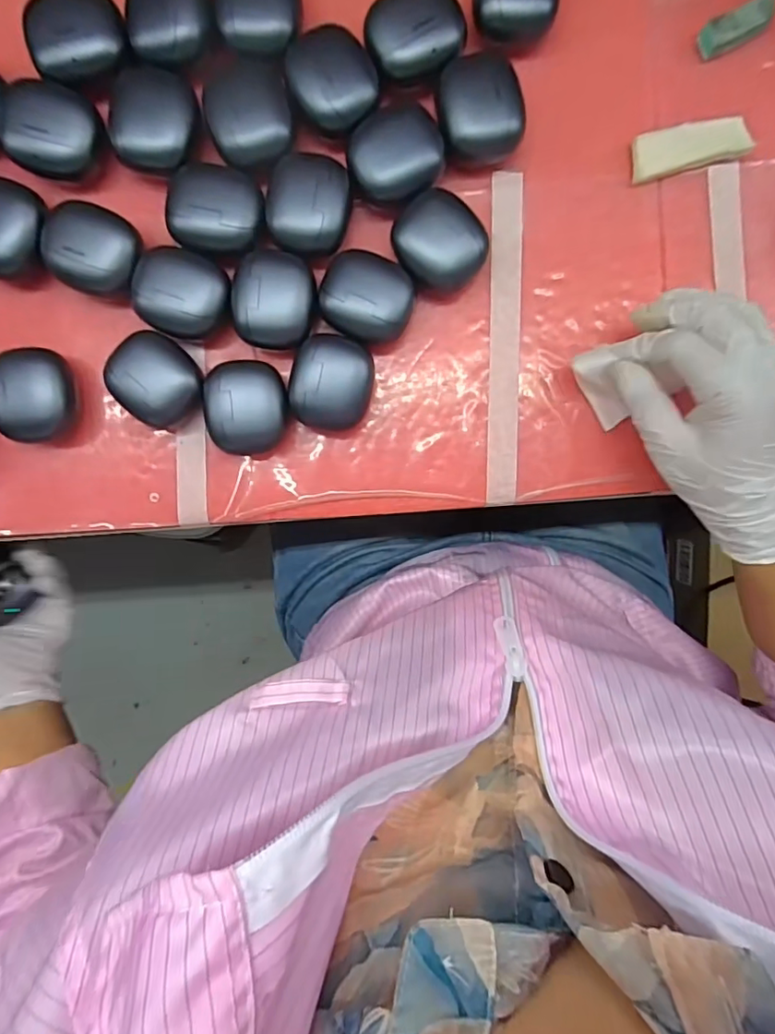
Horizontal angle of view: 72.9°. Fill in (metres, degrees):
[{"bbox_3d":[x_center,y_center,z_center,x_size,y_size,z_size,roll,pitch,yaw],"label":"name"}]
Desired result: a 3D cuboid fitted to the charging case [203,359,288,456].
[{"bbox_3d":[-0.087,-0.068,0.329,0.048,0.031,0.055,-2,96,0],"label":"charging case"}]

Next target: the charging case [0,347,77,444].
[{"bbox_3d":[-0.220,-0.076,0.331,0.043,0.027,0.056,0,96,0],"label":"charging case"}]

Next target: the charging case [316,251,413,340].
[{"bbox_3d":[-0.012,-0.134,0.323,0.054,0.033,0.051,19,95,-2],"label":"charging case"}]

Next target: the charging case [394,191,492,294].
[{"bbox_3d":[0.031,-0.166,0.322,0.048,0.028,0.052,-34,95,3],"label":"charging case"}]

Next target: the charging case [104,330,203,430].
[{"bbox_3d":[-0.144,-0.087,0.328,0.047,0.031,0.052,-38,94,4],"label":"charging case"}]

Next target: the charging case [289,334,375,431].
[{"bbox_3d":[-0.034,-0.083,0.328,0.048,0.032,0.053,11,96,-1],"label":"charging case"}]

